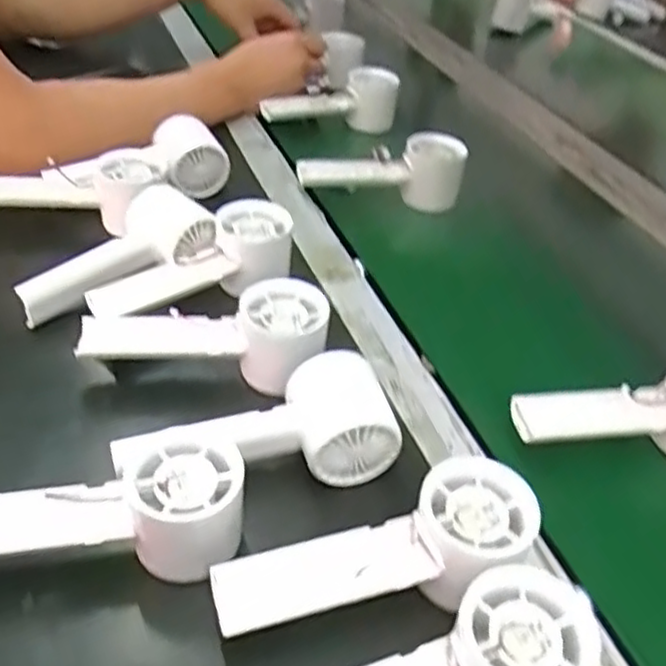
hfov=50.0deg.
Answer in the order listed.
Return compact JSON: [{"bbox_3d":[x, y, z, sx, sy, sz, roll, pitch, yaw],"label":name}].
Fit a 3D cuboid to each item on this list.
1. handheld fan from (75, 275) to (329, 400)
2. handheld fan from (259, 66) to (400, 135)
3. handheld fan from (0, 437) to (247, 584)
[{"bbox_3d":[-0.078,0.002,0.474,0.149,0.058,0.077,7,39,5],"label":"handheld fan"},{"bbox_3d":[-0.005,-0.260,0.804,0.154,0.072,0.045,-5,40,-11],"label":"handheld fan"},{"bbox_3d":[-0.123,0.099,0.355,0.158,0.058,0.059,-6,40,-12],"label":"handheld fan"}]

